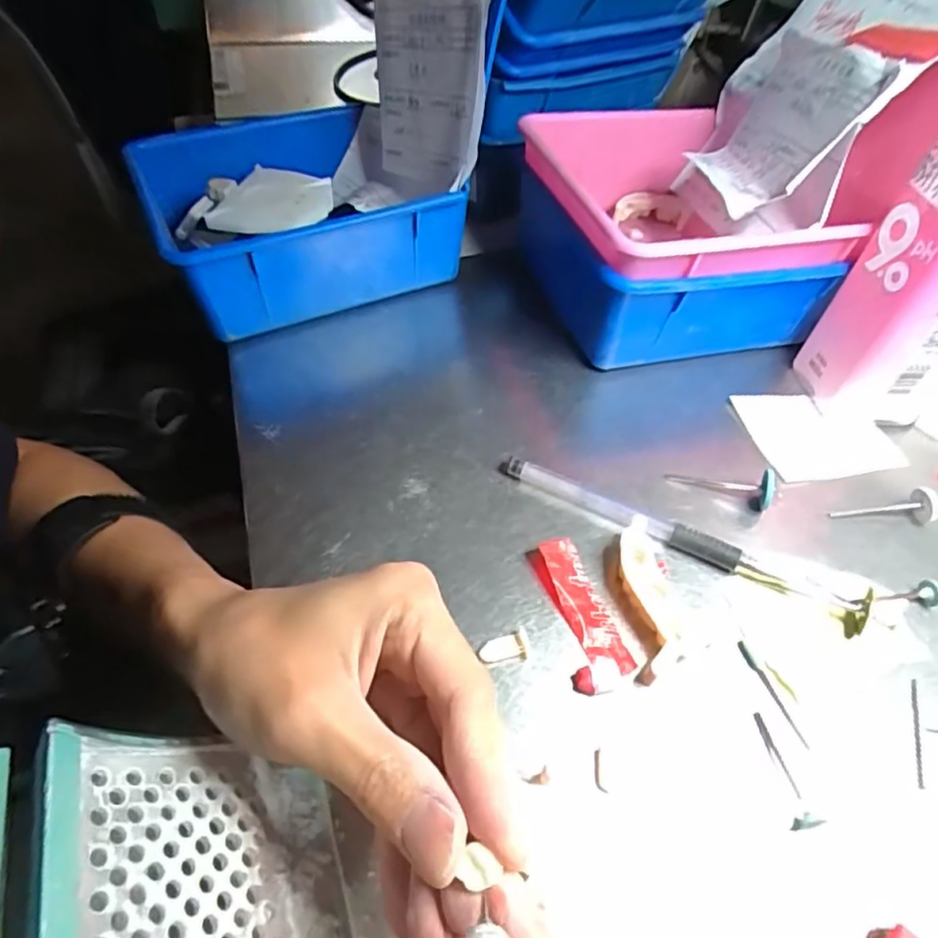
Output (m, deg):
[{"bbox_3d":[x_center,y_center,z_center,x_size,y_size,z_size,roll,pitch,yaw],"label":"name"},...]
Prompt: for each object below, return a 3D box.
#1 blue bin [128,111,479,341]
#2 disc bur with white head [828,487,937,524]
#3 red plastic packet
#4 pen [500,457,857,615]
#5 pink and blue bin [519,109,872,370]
[{"bbox_3d":[-0.111,-0.161,0.403,0.157,0.068,0.158,-21,54,-20],"label":"blue bin"},{"bbox_3d":[0.201,0.020,0.306,0.049,0.017,0.013,-3,50,-6],"label":"disc bur with white head"},{"bbox_3d":[0.047,0.059,0.262,0.025,0.010,0.066,-9,51,-11],"label":"red plastic packet"},{"bbox_3d":[0.089,0.027,0.289,0.162,0.013,0.014,22,52,15],"label":"pen"},{"bbox_3d":[0.111,-0.141,0.383,0.139,0.086,0.159,-11,51,-13],"label":"pink and blue bin"}]

